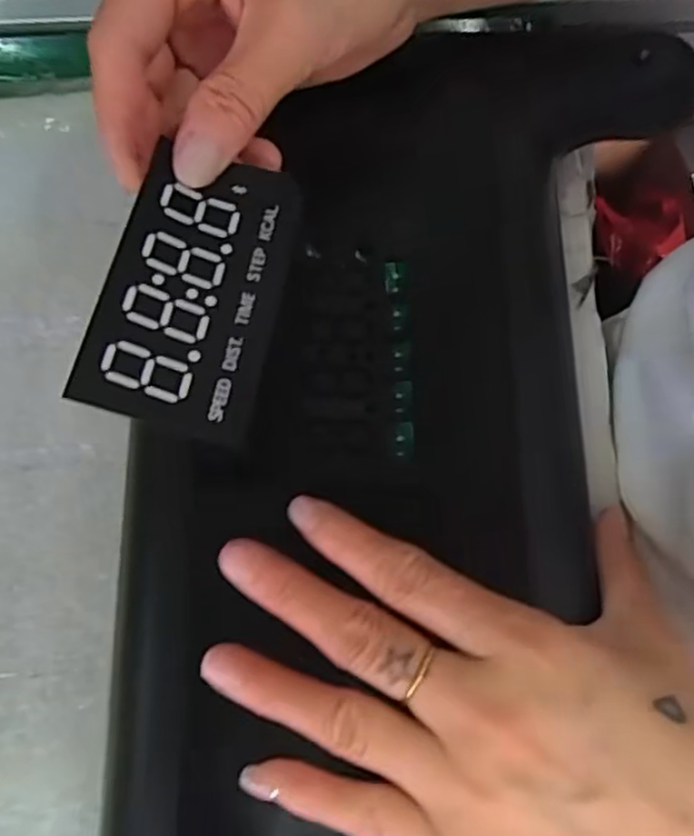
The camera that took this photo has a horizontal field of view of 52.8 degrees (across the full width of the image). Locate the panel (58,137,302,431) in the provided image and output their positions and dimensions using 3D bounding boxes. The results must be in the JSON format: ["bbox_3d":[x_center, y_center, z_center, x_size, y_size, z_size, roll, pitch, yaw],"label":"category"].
[{"bbox_3d":[-0.044,-0.039,0.206,0.048,0.005,0.087,16,67,-14],"label":"panel"}]

